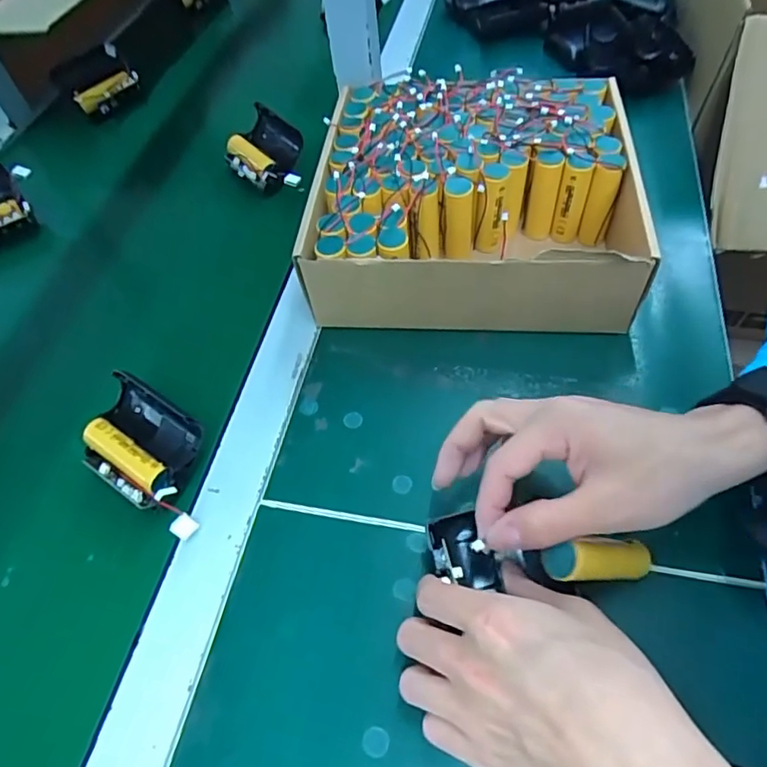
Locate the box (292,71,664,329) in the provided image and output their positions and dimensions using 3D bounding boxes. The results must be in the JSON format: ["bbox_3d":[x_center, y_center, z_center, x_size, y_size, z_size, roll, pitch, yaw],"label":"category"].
[{"bbox_3d":[0.076,-0.152,0.453,0.248,0.083,0.217,3,56,6],"label":"box"}]

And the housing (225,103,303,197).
[{"bbox_3d":[-0.113,-0.224,0.546,0.060,0.038,0.112,-34,60,-18],"label":"housing"}]

